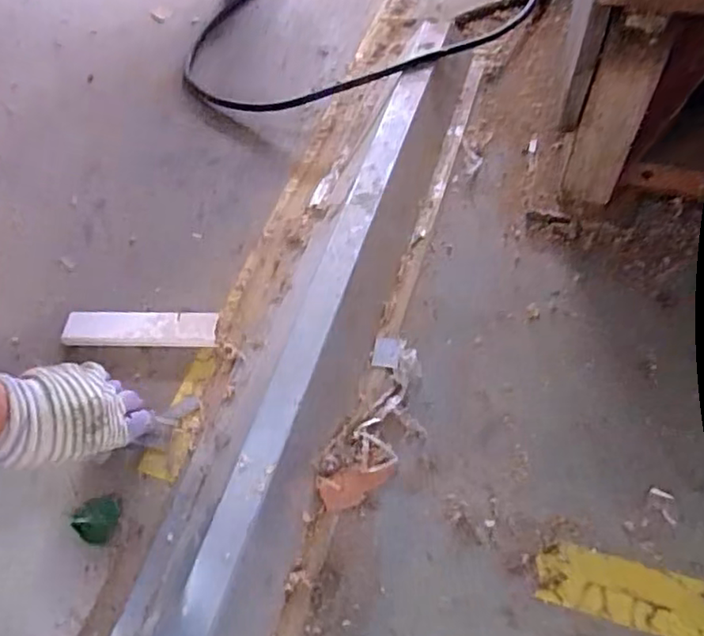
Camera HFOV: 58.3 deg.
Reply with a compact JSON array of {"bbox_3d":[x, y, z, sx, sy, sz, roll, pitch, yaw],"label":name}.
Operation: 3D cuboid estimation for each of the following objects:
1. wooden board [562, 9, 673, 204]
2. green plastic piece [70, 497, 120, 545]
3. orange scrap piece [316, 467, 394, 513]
[{"bbox_3d":[0.240,-0.181,0.587,0.052,0.209,0.030,21,62,17],"label":"wooden board"},{"bbox_3d":[-0.209,0.164,0.514,0.035,0.005,0.036,-1,58,4],"label":"green plastic piece"},{"bbox_3d":[0.005,0.135,0.510,0.062,0.004,0.027,-12,74,-14],"label":"orange scrap piece"}]

